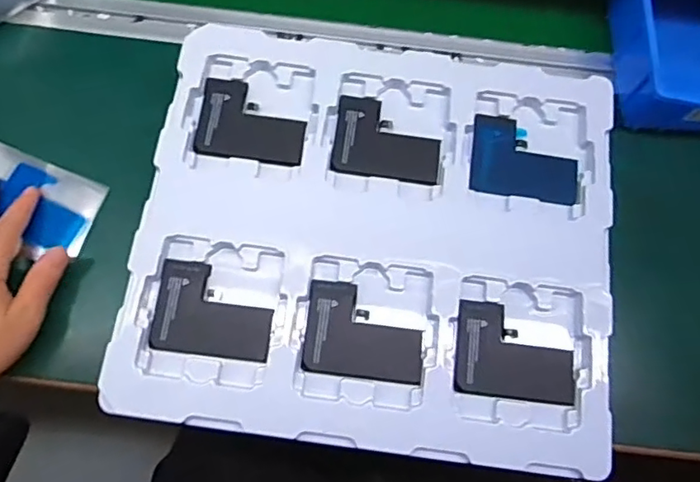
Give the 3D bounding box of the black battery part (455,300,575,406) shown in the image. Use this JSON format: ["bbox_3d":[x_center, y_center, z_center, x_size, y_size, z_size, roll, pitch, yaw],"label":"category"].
[{"bbox_3d":[0.108,0.073,0.358,0.077,0.008,0.059,7,72,0],"label":"black battery part"}]

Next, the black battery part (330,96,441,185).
[{"bbox_3d":[0.028,-0.074,0.399,0.076,0.004,0.061,7,72,0],"label":"black battery part"}]

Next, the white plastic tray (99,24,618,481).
[{"bbox_3d":[0.020,-0.007,0.373,0.312,0.020,0.274,8,72,0],"label":"white plastic tray"}]

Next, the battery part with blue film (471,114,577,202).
[{"bbox_3d":[0.126,-0.059,0.399,0.077,0.005,0.061,10,72,1],"label":"battery part with blue film"}]

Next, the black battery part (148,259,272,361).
[{"bbox_3d":[-0.088,0.046,0.358,0.076,0.005,0.060,6,72,0],"label":"black battery part"}]

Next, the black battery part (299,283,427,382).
[{"bbox_3d":[0.010,0.060,0.359,0.077,0.008,0.058,7,72,0],"label":"black battery part"}]

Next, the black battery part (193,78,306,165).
[{"bbox_3d":[-0.070,-0.086,0.398,0.076,0.006,0.059,8,72,0],"label":"black battery part"}]

